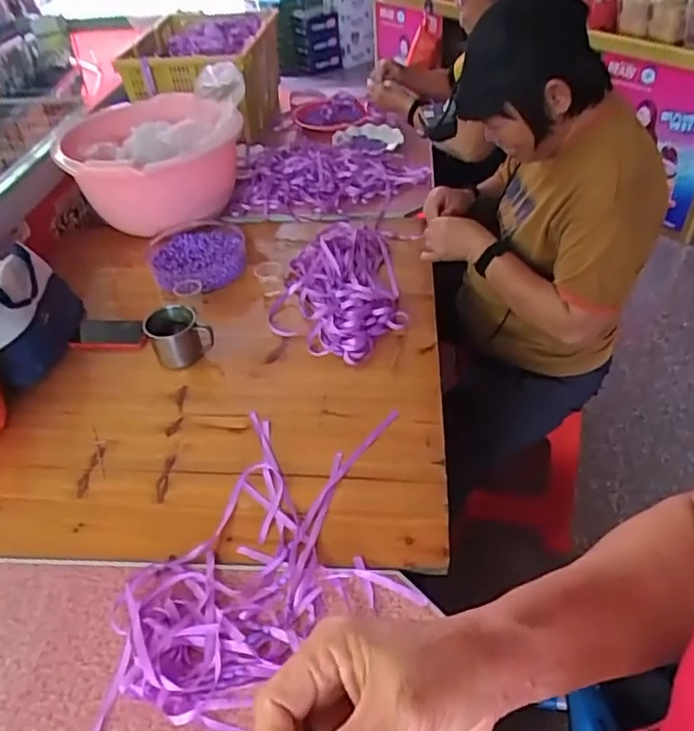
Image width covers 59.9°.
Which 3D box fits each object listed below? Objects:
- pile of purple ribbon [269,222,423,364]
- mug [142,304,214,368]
[{"bbox_3d":[-0.005,-0.166,1.146,0.244,0.051,0.403,6,43,12],"label":"pile of purple ribbon"},{"bbox_3d":[-0.285,-0.048,1.028,0.098,0.078,0.078,-22,45,-19],"label":"mug"}]

